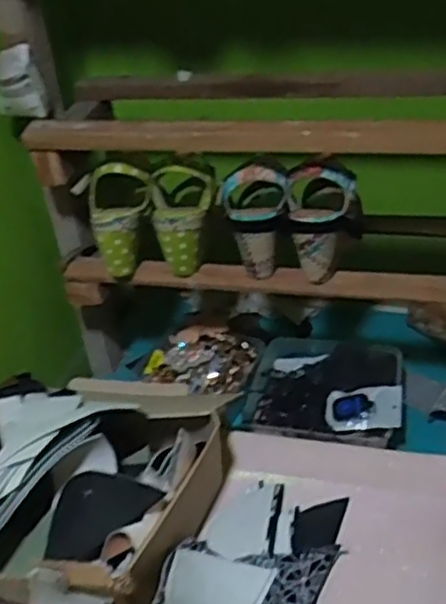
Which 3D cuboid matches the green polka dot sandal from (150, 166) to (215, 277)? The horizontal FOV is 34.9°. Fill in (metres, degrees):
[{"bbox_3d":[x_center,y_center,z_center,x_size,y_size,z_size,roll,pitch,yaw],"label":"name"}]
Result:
[{"bbox_3d":[-0.047,-0.104,0.887,0.078,0.125,0.077,-7,34,-1],"label":"green polka dot sandal"}]

